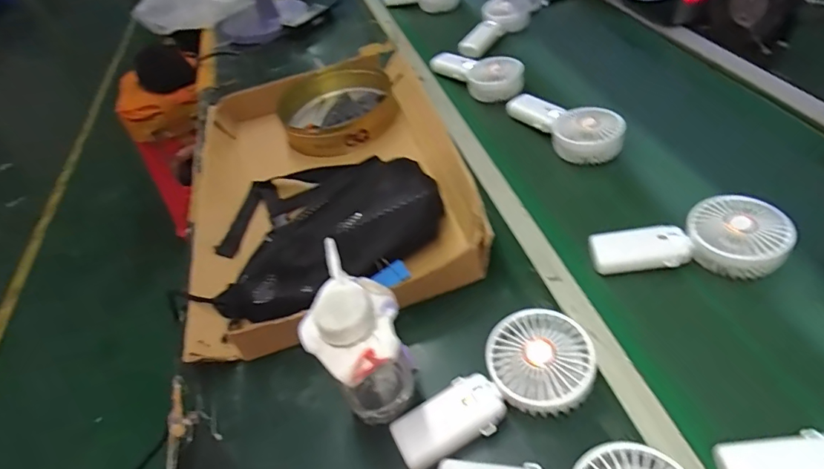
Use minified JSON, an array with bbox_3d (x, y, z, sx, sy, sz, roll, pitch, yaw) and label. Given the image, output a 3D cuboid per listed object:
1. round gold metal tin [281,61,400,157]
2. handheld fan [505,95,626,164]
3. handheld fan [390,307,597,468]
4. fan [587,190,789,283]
[{"bbox_3d":[-0.119,-0.213,0.780,0.183,0.048,0.189,-3,44,3],"label":"round gold metal tin"},{"bbox_3d":[0.217,-0.161,0.681,0.075,0.047,0.180,-23,46,-16],"label":"handheld fan"},{"bbox_3d":[0.072,0.140,0.418,0.183,0.044,0.086,-32,48,-5],"label":"handheld fan"},{"bbox_3d":[0.286,0.010,0.505,0.180,0.059,0.084,-4,44,3],"label":"fan"}]

